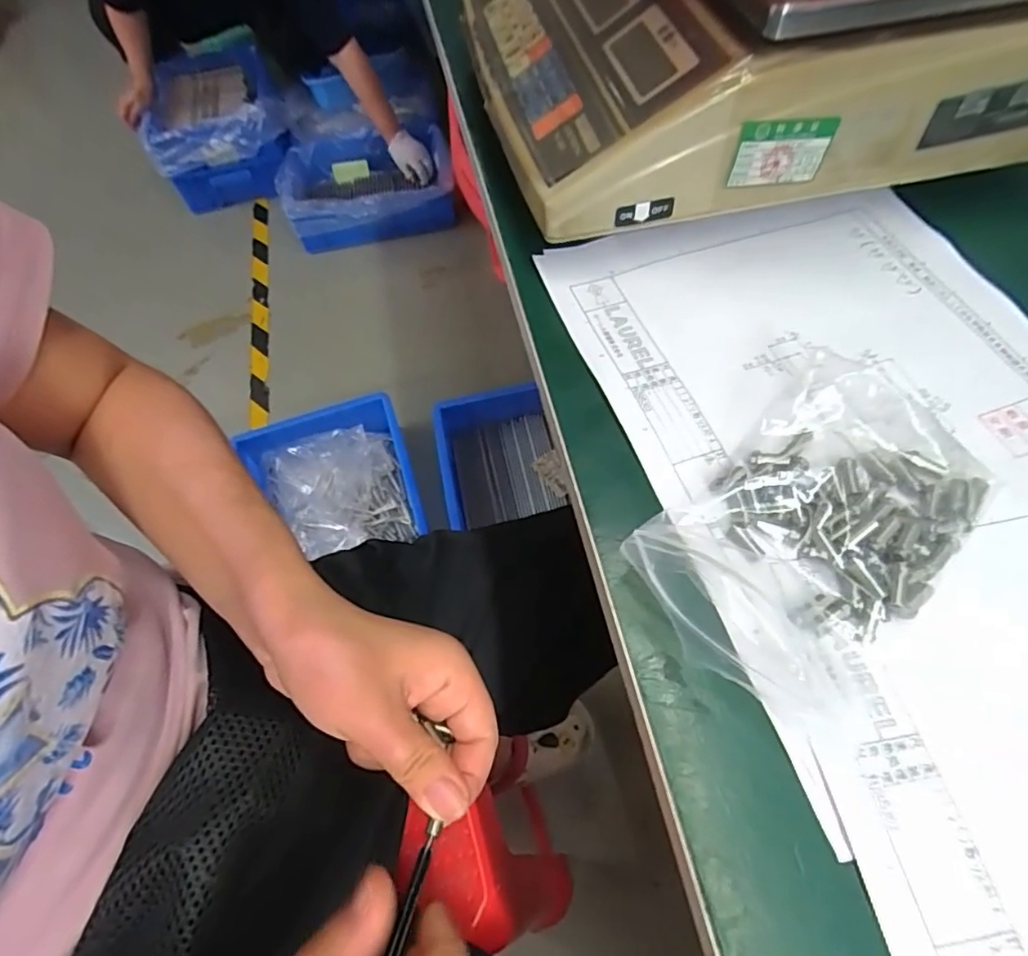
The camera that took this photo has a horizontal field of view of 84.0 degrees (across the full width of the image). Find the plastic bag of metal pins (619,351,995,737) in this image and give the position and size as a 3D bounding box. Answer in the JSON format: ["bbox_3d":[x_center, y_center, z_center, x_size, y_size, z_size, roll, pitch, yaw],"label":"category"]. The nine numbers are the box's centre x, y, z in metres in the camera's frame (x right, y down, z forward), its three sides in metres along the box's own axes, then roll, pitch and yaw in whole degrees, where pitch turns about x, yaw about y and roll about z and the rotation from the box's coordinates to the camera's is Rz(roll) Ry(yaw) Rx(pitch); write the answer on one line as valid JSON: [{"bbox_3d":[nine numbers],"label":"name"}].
[{"bbox_3d":[0.118,0.015,0.217,0.137,0.032,0.088,-42,65,-18],"label":"plastic bag of metal pins"}]

